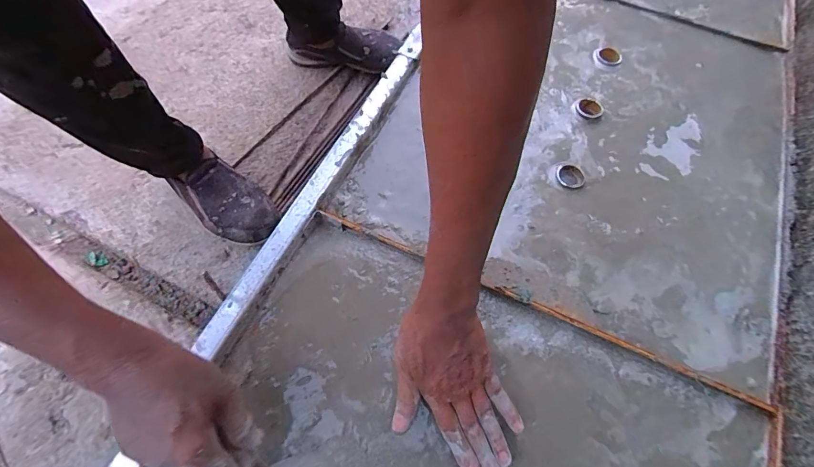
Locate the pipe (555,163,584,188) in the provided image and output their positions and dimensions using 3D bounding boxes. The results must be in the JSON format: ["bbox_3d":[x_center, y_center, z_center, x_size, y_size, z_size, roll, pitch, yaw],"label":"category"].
[{"bbox_3d":[0.240,-0.086,0.561,0.042,0.007,0.039,1,65,-3],"label":"pipe"}]

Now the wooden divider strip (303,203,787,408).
[{"bbox_3d":[0.148,0.085,0.469,0.575,0.013,0.013,23,66,8],"label":"wooden divider strip"}]

